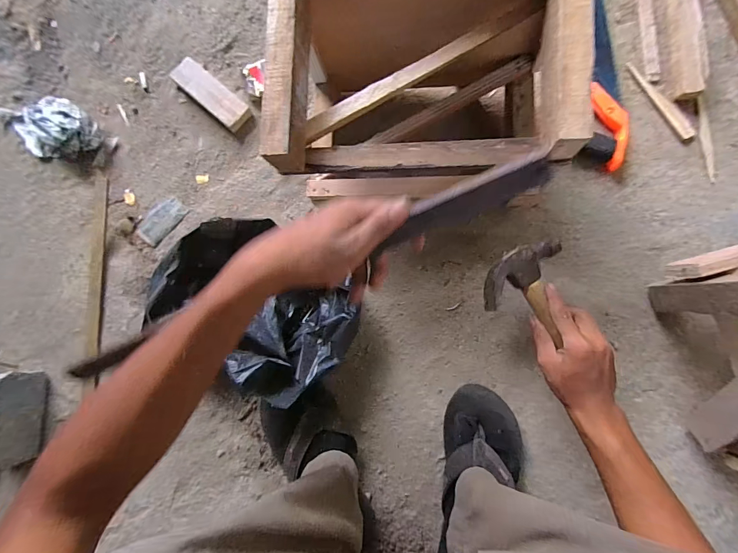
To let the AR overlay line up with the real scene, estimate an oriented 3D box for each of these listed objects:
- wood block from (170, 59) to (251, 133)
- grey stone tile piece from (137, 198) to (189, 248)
[{"bbox_3d":[-0.269,-0.311,0.601,0.173,0.024,0.051,41,91,7],"label":"wood block"},{"bbox_3d":[-0.355,-0.095,0.597,0.049,0.014,0.084,37,91,7],"label":"grey stone tile piece"}]

